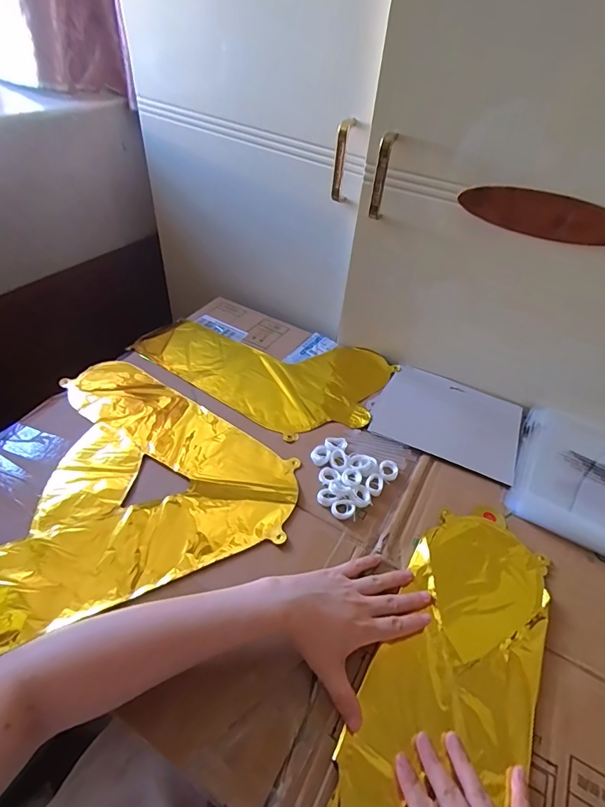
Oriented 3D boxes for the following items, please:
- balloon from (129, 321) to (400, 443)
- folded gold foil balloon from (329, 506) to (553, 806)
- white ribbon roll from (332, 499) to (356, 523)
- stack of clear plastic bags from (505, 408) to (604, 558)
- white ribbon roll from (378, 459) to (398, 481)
[{"bbox_3d":[-0.055,-0.071,0.691,0.376,0.019,0.237,30,51,21],"label":"balloon"},{"bbox_3d":[0.130,0.269,0.373,0.133,0.015,0.414,27,50,19],"label":"folded gold foil balloon"},{"bbox_3d":[0.048,0.123,0.496,0.029,0.006,0.023,4,46,-2],"label":"white ribbon roll"},{"bbox_3d":[0.394,0.102,0.542,0.222,0.017,0.211,26,50,18],"label":"stack of clear plastic bags"},{"bbox_3d":[0.110,0.086,0.543,0.024,0.007,0.029,24,49,16],"label":"white ribbon roll"}]

